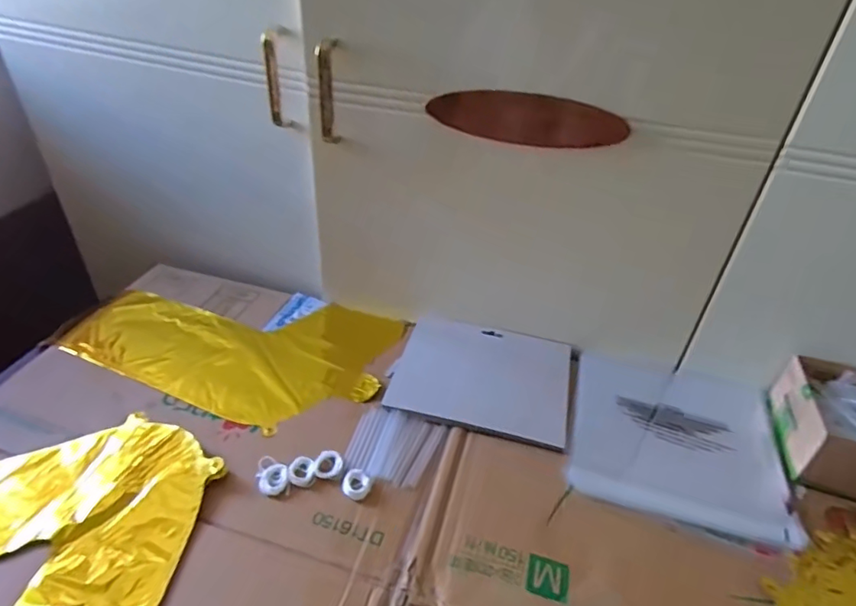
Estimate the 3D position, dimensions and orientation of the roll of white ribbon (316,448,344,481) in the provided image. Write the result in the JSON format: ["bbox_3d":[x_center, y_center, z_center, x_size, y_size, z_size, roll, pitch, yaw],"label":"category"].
[{"bbox_3d":[-0.092,0.151,0.505,0.025,0.005,0.028,-9,40,-19],"label":"roll of white ribbon"}]

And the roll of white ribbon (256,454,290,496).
[{"bbox_3d":[-0.142,0.157,0.494,0.027,0.005,0.040,-12,41,-22],"label":"roll of white ribbon"}]

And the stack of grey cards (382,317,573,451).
[{"bbox_3d":[0.064,0.079,0.609,0.189,0.010,0.162,13,38,9],"label":"stack of grey cards"}]

